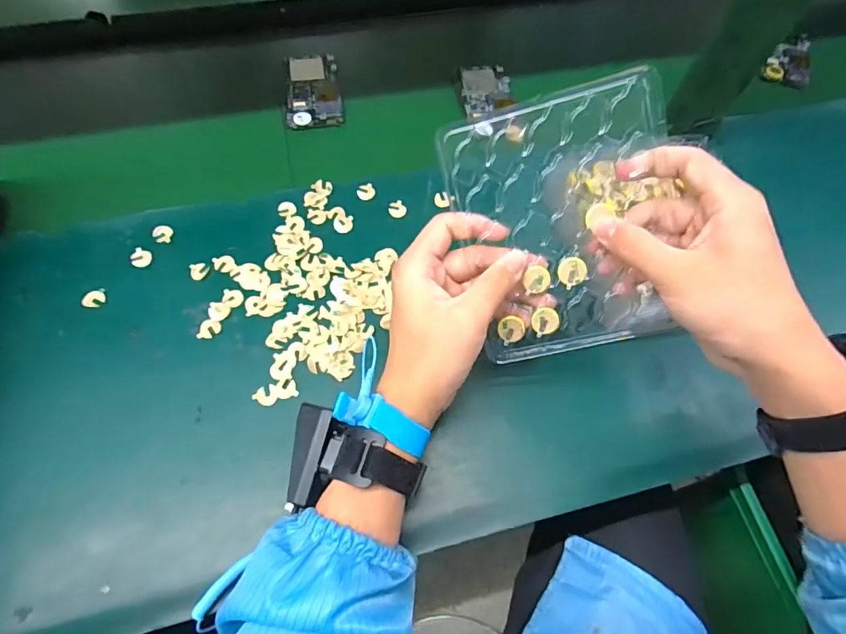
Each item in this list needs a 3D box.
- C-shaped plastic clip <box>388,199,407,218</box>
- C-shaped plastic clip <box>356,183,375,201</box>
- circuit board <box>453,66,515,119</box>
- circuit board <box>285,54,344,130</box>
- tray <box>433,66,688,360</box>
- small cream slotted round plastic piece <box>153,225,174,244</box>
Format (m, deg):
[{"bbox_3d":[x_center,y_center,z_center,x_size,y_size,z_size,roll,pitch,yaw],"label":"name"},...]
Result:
[{"bbox_3d":[-0.026,-0.108,0.470,0.018,0.004,0.019,1,65,-2],"label":"C-shaped plastic clip"},{"bbox_3d":[-0.058,-0.128,0.478,0.018,0.004,0.019,-14,66,-8],"label":"C-shaped plastic clip"},{"bbox_3d":[0.074,-0.275,0.568,0.064,0.006,0.084,-7,65,-5],"label":"circuit board"},{"bbox_3d":[-0.129,-0.269,0.556,0.061,0.006,0.118,-7,65,-5],"label":"circuit board"},{"bbox_3d":[0.100,-0.061,0.324,0.141,0.010,0.175,-13,103,9],"label":"tray"},{"bbox_3d":[-0.246,-0.079,0.444,0.017,0.004,0.020,-14,66,-8],"label":"small cream slotted round plastic piece"}]

